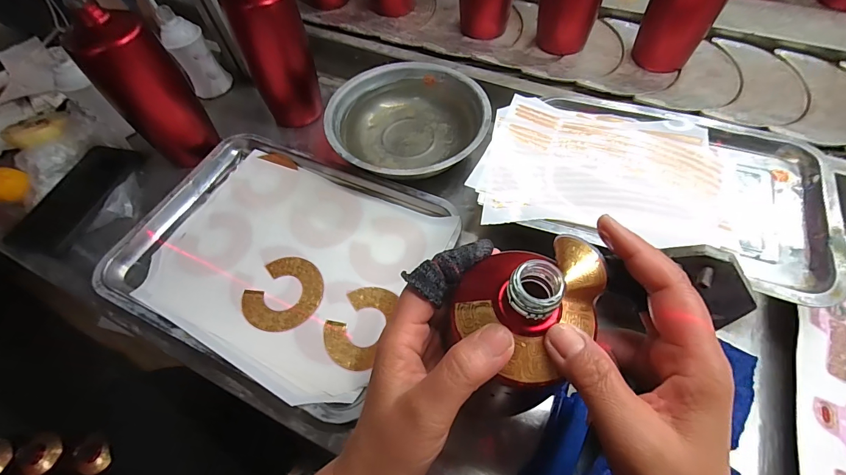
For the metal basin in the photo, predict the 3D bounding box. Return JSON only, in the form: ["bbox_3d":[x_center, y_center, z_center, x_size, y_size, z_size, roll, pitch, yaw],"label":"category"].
[{"bbox_3d":[-0.019,-0.152,0.487,0.194,0.045,0.192,-2,61,3],"label":"metal basin"}]

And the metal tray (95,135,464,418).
[{"bbox_3d":[-0.162,0.006,0.420,0.332,0.024,0.253,21,64,15],"label":"metal tray"}]

